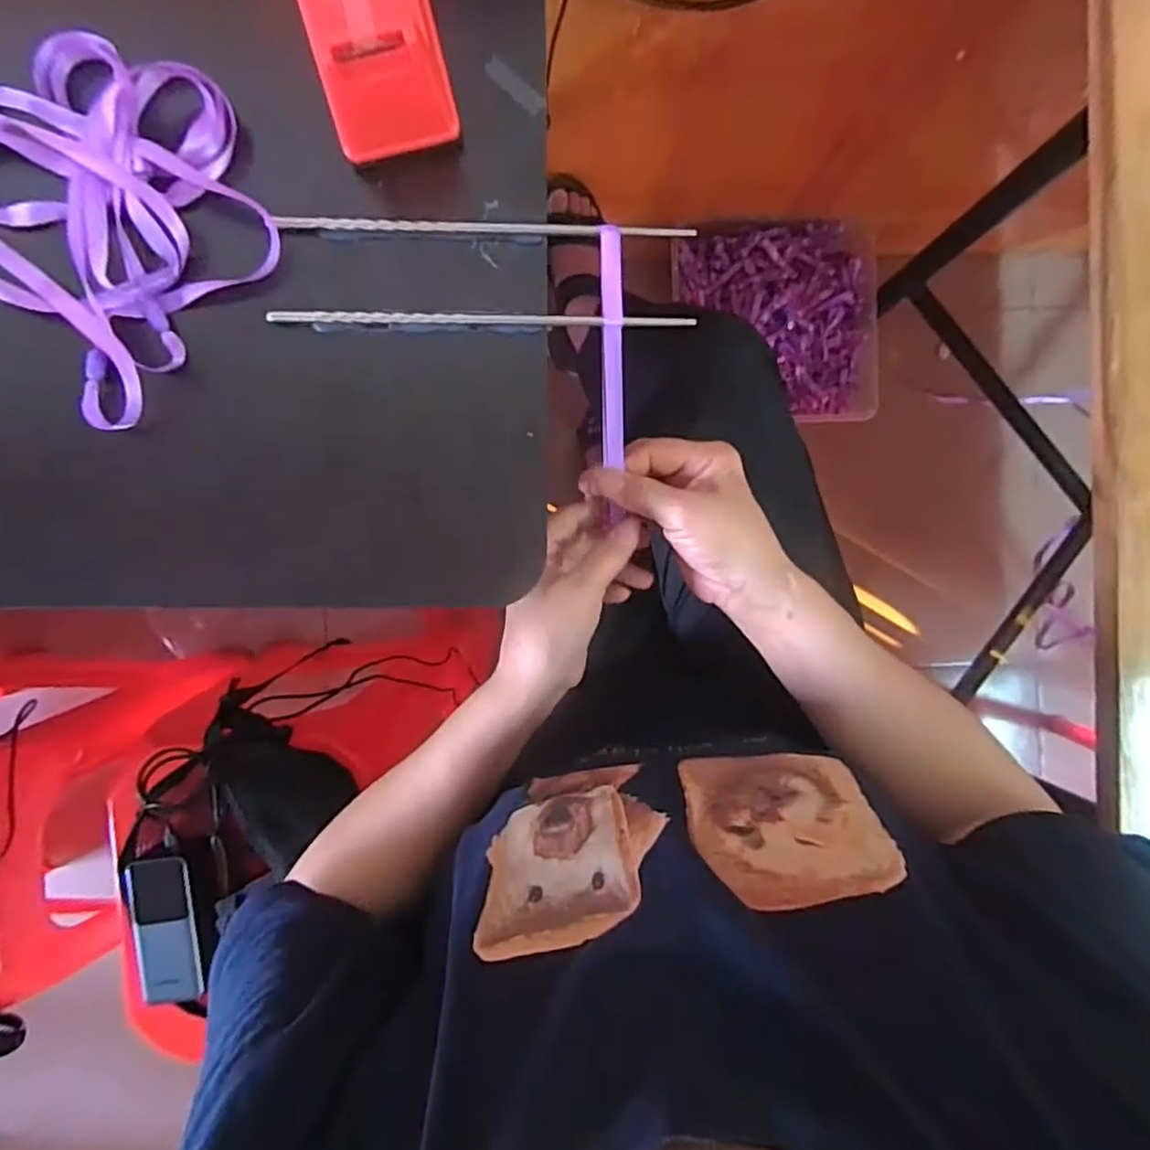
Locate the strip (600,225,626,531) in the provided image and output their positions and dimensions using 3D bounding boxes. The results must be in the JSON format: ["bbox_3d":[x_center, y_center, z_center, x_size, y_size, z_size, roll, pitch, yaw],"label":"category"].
[{"bbox_3d":[0.022,-0.108,0.375,0.012,0.017,0.158,-3,118,-1],"label":"strip"}]

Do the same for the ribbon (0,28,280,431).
[{"bbox_3d":[-0.244,-0.193,0.335,0.155,0.017,0.180,-43,92,0],"label":"ribbon"}]

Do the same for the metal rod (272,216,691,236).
[{"bbox_3d":[-0.046,-0.183,0.347,0.215,0.008,0.008,1,91,-1],"label":"metal rod"}]

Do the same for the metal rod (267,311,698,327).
[{"bbox_3d":[-0.048,-0.135,0.348,0.222,0.006,0.006,0,91,-1],"label":"metal rod"}]

